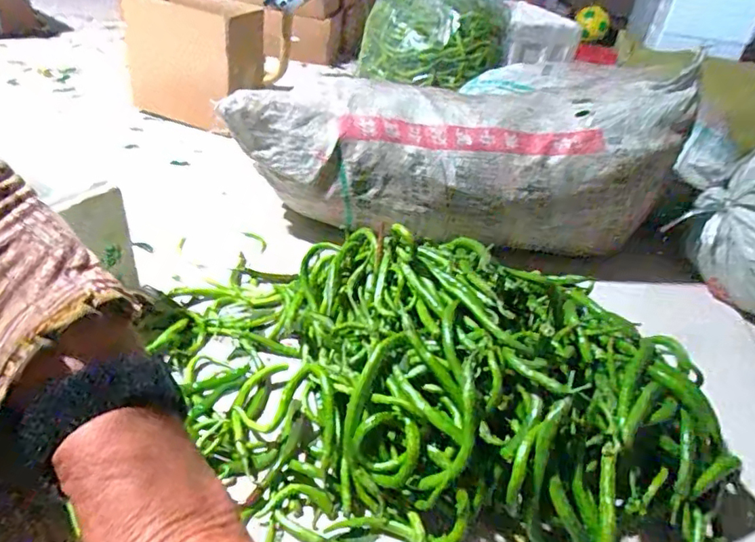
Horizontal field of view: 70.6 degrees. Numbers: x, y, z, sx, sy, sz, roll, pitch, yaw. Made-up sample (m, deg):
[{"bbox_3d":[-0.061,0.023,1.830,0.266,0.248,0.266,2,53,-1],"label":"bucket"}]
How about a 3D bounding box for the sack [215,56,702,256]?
[{"bbox_3d":[0.151,-0.247,1.101,0.883,0.291,0.268,3,36,-6],"label":"sack"}]

